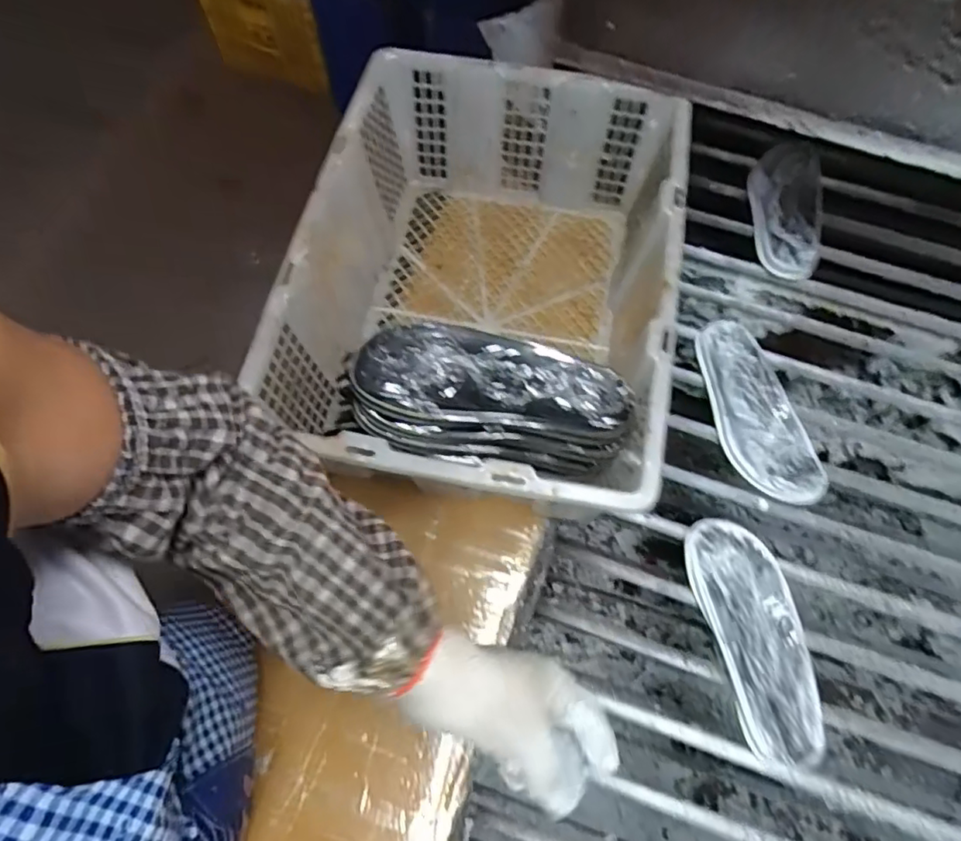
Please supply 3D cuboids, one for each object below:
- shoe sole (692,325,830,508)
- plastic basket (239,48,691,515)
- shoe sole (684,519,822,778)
[{"bbox_3d":[0.329,-0.013,0.701,0.091,0.028,0.238,-11,68,-6],"label":"shoe sole"},{"bbox_3d":[0.007,-0.143,0.630,0.346,0.200,0.486,11,67,3],"label":"plastic basket"},{"bbox_3d":[0.289,0.218,0.596,0.094,0.026,0.233,-12,68,-6],"label":"shoe sole"}]

